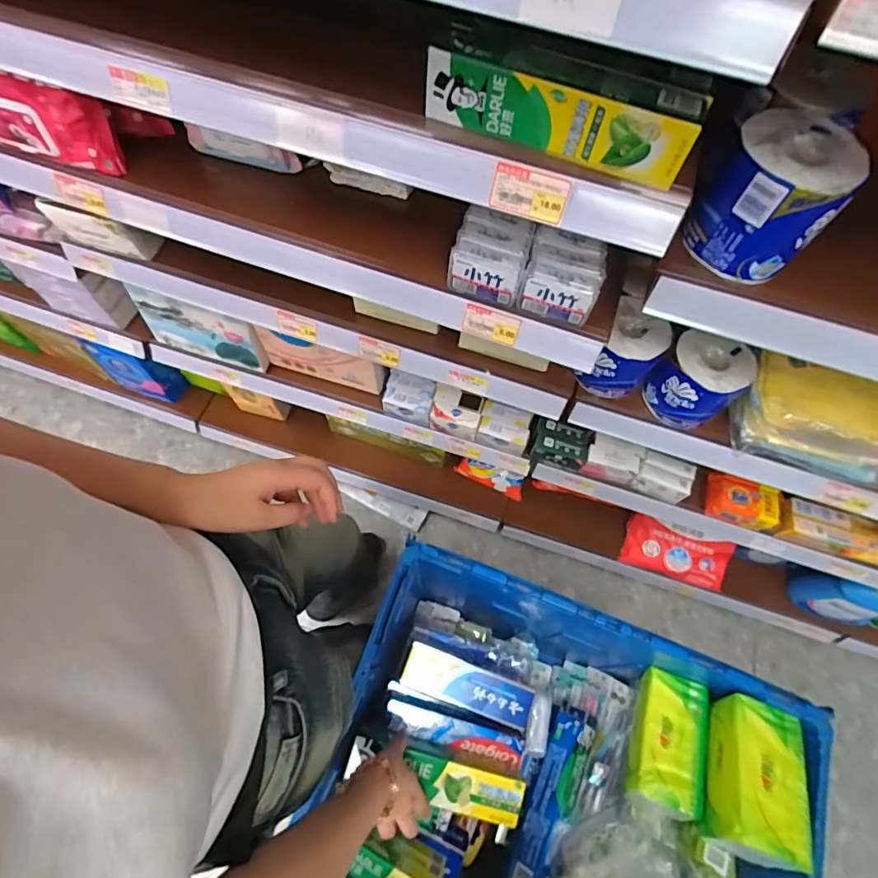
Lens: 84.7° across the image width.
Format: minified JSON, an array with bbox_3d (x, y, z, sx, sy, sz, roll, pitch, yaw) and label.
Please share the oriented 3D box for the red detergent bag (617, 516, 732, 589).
[{"bbox_3d":[0.596,0.283,1.213,0.232,0.081,0.113,20,67,6],"label":"red detergent bag"}]

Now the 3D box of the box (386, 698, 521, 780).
[{"bbox_3d":[0.023,0.422,0.679,0.199,0.033,0.049,17,67,4],"label":"box"}]

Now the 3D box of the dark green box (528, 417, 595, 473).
[{"bbox_3d":[0.241,0.013,0.961,0.113,0.072,0.072,15,67,4],"label":"dark green box"}]

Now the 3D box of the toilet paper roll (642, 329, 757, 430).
[{"bbox_3d":[0.369,-0.083,0.691,0.096,0.101,0.103,1,67,-2],"label":"toilet paper roll"}]

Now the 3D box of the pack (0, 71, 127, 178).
[{"bbox_3d":[-0.489,-0.391,0.581,0.194,0.109,0.042,14,67,3],"label":"pack"}]

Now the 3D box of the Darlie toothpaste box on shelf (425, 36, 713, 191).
[{"bbox_3d":[0.105,-0.290,0.422,0.229,0.057,0.049,19,67,6],"label":"Darlie toothpaste box on shelf"}]

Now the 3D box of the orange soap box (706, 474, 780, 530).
[{"bbox_3d":[0.575,0.117,0.916,0.117,0.058,0.073,18,67,5],"label":"orange soap box"}]

